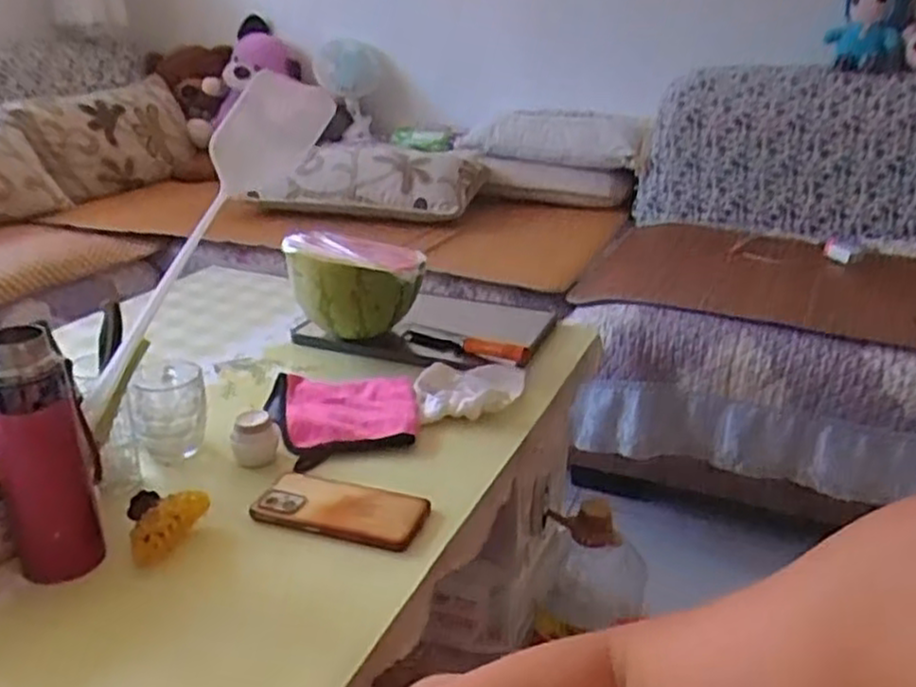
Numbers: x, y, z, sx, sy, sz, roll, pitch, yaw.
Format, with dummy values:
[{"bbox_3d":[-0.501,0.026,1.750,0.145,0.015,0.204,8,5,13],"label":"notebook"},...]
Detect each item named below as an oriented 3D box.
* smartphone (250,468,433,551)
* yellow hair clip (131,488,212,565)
[{"bbox_3d":[-0.114,0.158,0.735,0.166,0.017,0.081,8,24,16],"label":"smartphone"},{"bbox_3d":[-0.267,0.166,0.691,0.043,0.031,0.073,8,24,16],"label":"yellow hair clip"}]

